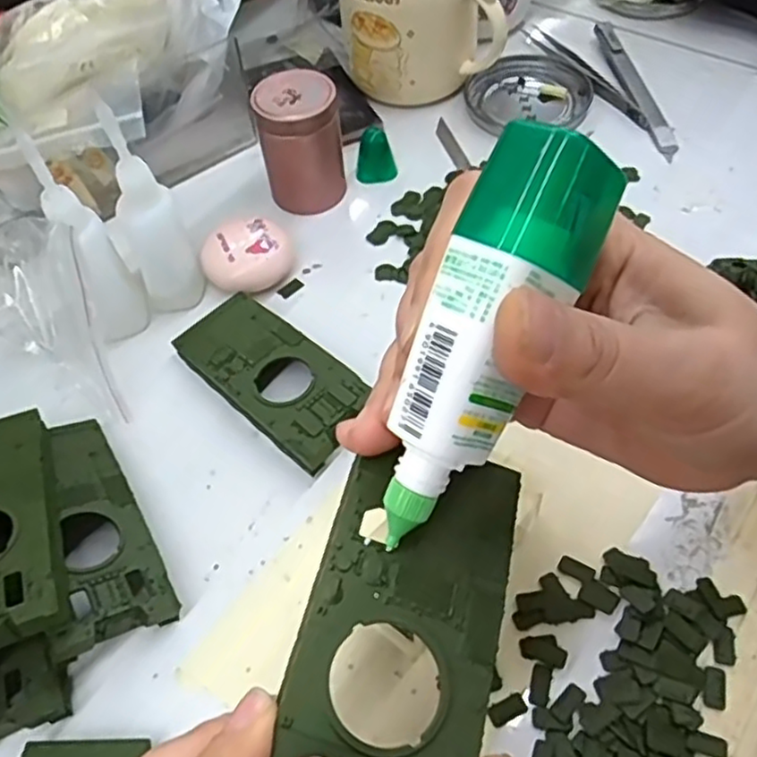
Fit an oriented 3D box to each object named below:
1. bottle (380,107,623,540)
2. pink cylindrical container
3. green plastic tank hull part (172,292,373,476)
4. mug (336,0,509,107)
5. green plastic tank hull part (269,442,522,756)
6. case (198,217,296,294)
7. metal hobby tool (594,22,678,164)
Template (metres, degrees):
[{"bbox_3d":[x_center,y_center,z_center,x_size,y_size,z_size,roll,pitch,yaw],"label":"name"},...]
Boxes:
[{"bbox_3d":[0.022,-0.007,0.156,0.027,0.019,0.096,27,100,21],"label":"bottle"},{"bbox_3d":[-0.043,-0.131,0.389,0.044,0.067,0.035,-7,56,0],"label":"pink cylindrical container"},{"bbox_3d":[-0.049,-0.002,0.329,0.103,0.020,0.046,38,67,26],"label":"green plastic tank hull part"},{"bbox_3d":[0.024,-0.244,0.431,0.096,0.114,0.093,-5,56,2],"label":"mug"},{"bbox_3d":[0.006,0.060,0.164,0.047,0.004,0.099,21,55,-2],"label":"green plastic tank hull part"},{"bbox_3d":[-0.070,-0.064,0.372,0.049,0.025,0.037,-17,56,-7],"label":"case"},{"bbox_3d":[0.165,-0.191,0.449,0.013,0.005,0.138,-9,56,-1],"label":"metal hobby tool"}]

